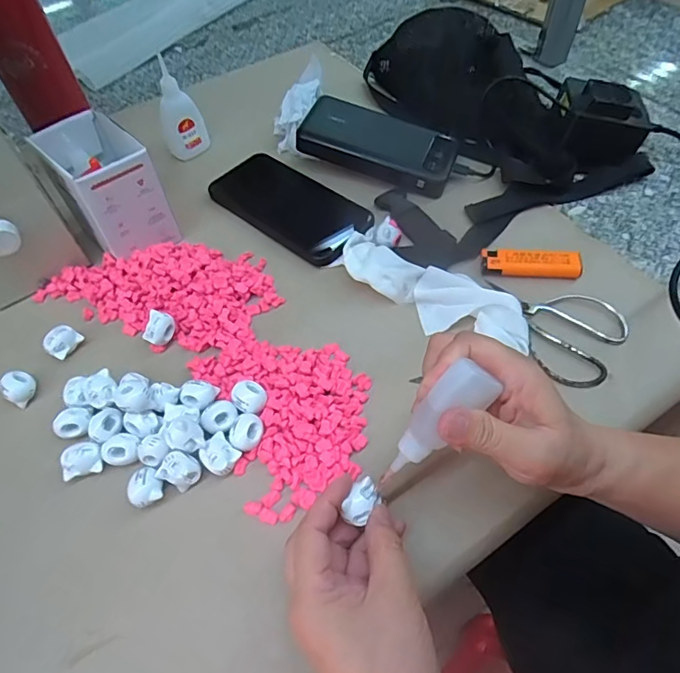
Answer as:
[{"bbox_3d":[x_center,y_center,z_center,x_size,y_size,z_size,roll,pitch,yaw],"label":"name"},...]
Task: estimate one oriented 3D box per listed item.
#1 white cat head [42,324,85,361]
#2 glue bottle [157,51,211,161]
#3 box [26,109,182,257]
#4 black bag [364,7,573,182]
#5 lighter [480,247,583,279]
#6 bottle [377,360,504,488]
[{"bbox_3d":[-0.222,0.003,0.392,0.018,0.015,0.025,25,60,19],"label":"white cat head"},{"bbox_3d":[-0.166,-0.231,0.514,0.043,0.082,0.025,-31,58,-19],"label":"glue bottle"},{"bbox_3d":[-0.205,-0.131,0.434,0.076,0.088,0.092,-32,59,-18],"label":"box"},{"bbox_3d":[0.151,-0.275,0.538,0.121,0.069,0.290,-36,61,-20],"label":"black bag"},{"bbox_3d":[0.161,-0.064,0.417,0.080,0.013,0.023,6,56,8],"label":"lighter"},{"bbox_3d":[0.049,0.050,0.266,0.024,0.086,0.021,1,40,-50],"label":"bottle"}]

